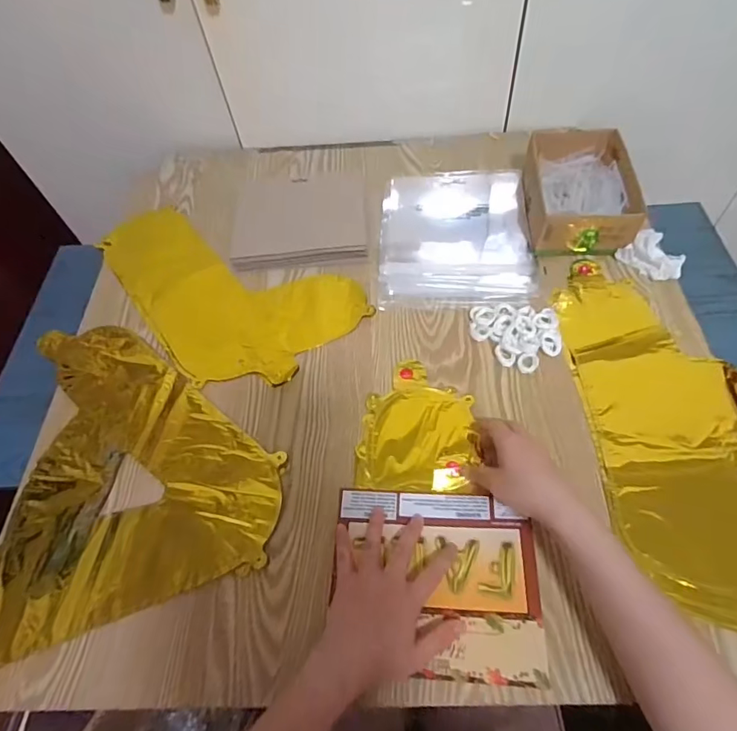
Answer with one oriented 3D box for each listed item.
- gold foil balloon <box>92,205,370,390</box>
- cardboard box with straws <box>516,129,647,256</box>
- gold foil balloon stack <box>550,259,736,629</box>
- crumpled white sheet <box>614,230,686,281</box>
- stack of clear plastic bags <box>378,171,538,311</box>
[{"bbox_3d":[-0.207,-0.116,0.649,0.372,0.023,0.222,37,67,24],"label":"gold foil balloon"},{"bbox_3d":[0.290,-0.241,0.664,0.131,0.064,0.186,0,57,4],"label":"cardboard box with straws"},{"bbox_3d":[0.333,0.052,0.507,0.189,0.015,0.426,-4,57,2],"label":"gold foil balloon stack"},{"bbox_3d":[0.367,-0.141,0.616,0.062,0.031,0.066,-14,58,-5],"label":"crumpled white sheet"},{"bbox_3d":[0.124,-0.191,0.689,0.206,0.016,0.275,1,57,5],"label":"stack of clear plastic bags"}]

